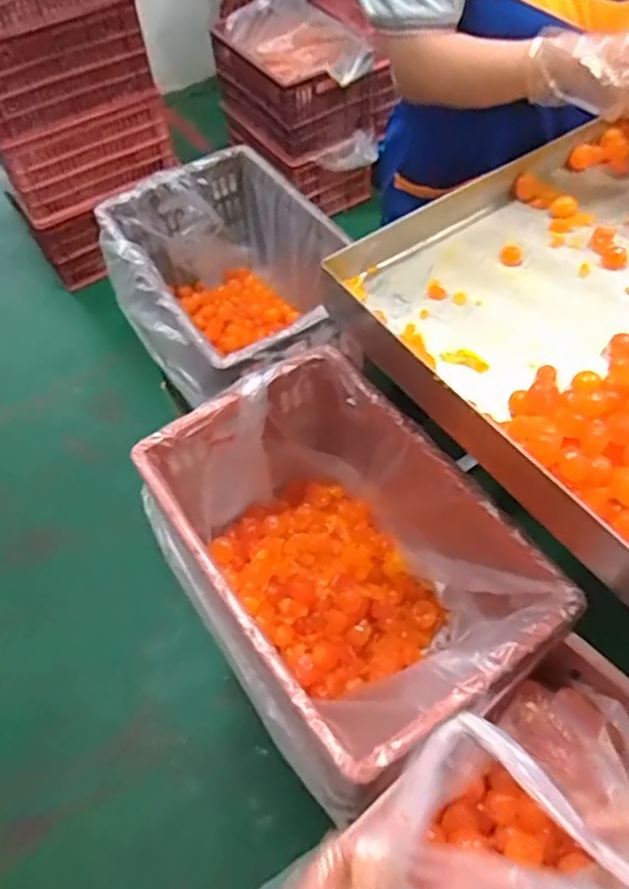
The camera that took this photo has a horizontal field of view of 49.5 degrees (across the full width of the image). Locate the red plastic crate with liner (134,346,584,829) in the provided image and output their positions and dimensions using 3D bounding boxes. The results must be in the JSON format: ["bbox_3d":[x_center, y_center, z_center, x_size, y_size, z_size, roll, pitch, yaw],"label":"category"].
[{"bbox_3d":[0.025,0.153,0.858,0.332,0.227,0.472,-31,59,-16],"label":"red plastic crate with liner"}]

